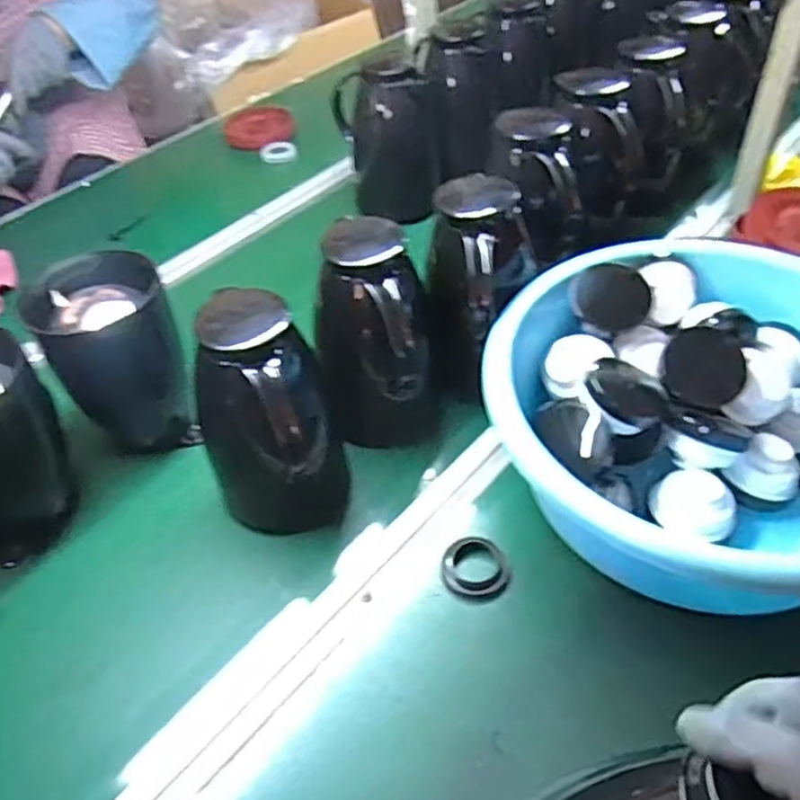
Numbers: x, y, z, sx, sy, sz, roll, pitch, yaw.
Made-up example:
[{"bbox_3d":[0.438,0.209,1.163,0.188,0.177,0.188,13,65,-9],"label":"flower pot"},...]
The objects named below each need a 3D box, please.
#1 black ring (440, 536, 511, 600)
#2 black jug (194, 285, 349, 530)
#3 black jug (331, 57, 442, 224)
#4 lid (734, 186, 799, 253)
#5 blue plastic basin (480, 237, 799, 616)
[{"bbox_3d":[0.065,0.145,0.624,0.056,0.009,0.059,-3,44,3],"label":"black ring"},{"bbox_3d":[-0.109,0.025,0.624,0.104,0.213,0.112,9,46,15],"label":"black jug"},{"bbox_3d":[-0.026,-0.367,1.009,0.105,0.200,0.130,-27,48,-20],"label":"black jug"},{"bbox_3d":[0.488,-0.220,0.893,0.119,0.028,0.112,-8,54,11],"label":"lid"},{"bbox_3d":[0.276,0.020,0.637,0.368,0.141,0.349,-3,44,3],"label":"blue plastic basin"}]

